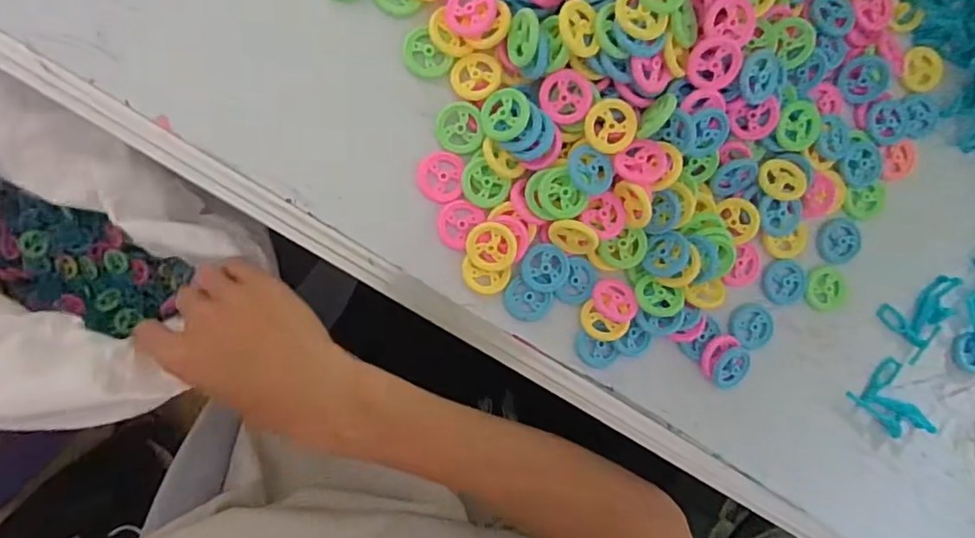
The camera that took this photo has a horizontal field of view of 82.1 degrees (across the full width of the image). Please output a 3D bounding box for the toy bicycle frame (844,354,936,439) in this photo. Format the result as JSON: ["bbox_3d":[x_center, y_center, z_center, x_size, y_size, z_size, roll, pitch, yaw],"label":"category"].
[{"bbox_3d":[0.279,0.096,0.385,0.041,0.009,0.058,-36,97,-6],"label":"toy bicycle frame"}]

